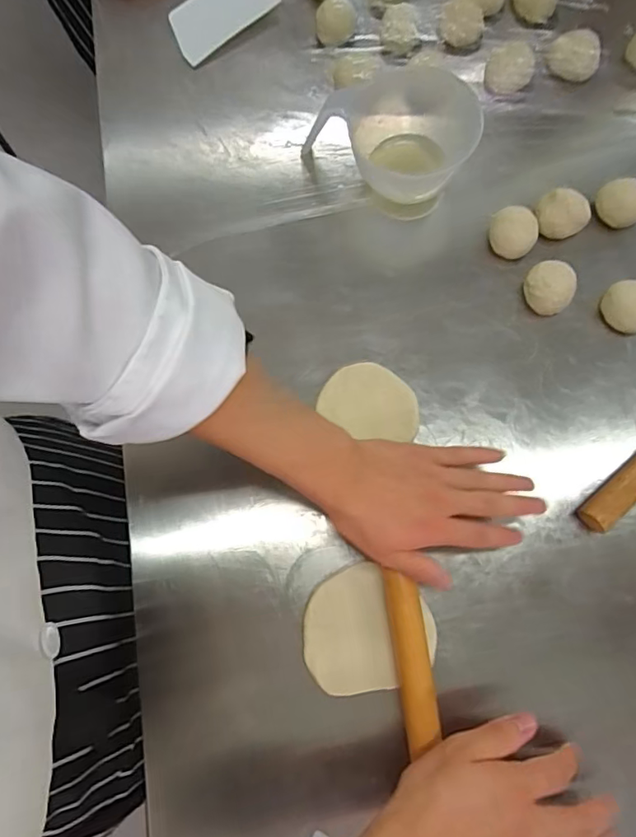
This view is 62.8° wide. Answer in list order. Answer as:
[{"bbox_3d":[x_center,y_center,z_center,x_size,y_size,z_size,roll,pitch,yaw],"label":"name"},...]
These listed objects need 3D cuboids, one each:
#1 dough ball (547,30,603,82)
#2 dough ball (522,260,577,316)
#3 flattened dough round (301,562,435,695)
[{"bbox_3d":[0.273,-0.386,0.554,0.052,0.026,0.043,25,77,8],"label":"dough ball"},{"bbox_3d":[0.218,-0.123,0.493,0.045,0.029,0.046,-1,75,2],"label":"dough ball"},{"bbox_3d":[0.041,0.174,0.436,0.106,0.007,0.096,-11,75,-1],"label":"flattened dough round"}]

